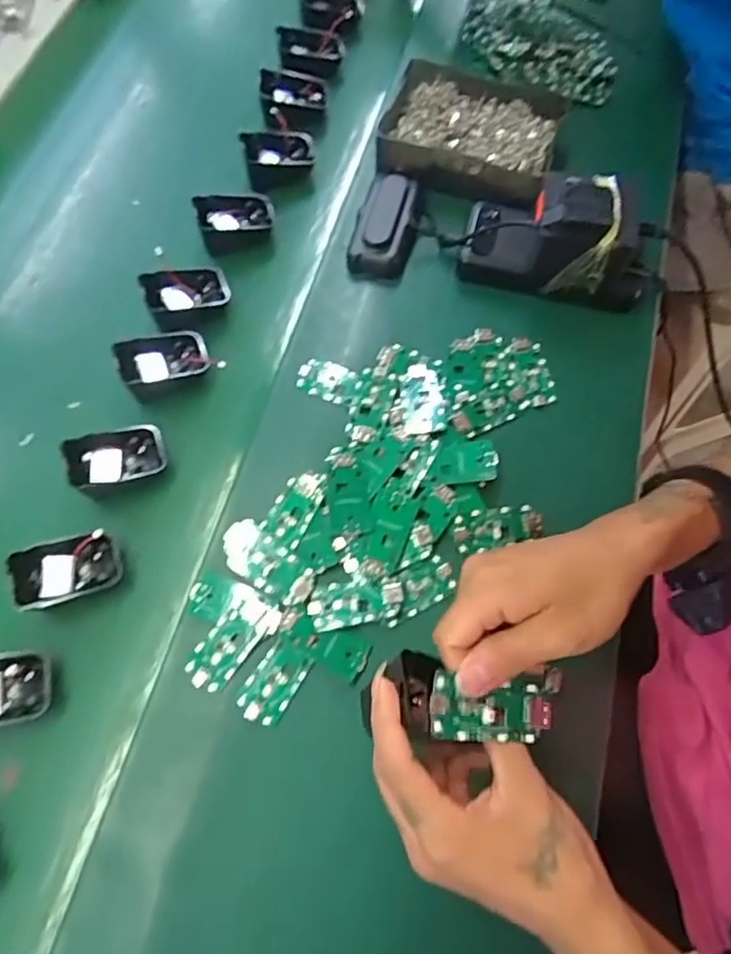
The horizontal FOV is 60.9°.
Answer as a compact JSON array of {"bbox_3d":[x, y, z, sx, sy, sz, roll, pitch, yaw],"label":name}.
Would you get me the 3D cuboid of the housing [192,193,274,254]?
[{"bbox_3d":[-0.116,-0.234,0.561,0.068,0.029,0.040,-18,67,-8],"label":"housing"}]

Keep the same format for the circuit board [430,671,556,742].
[{"bbox_3d":[0.066,0.120,0.324,0.063,0.009,0.030,7,66,-10],"label":"circuit board"}]

